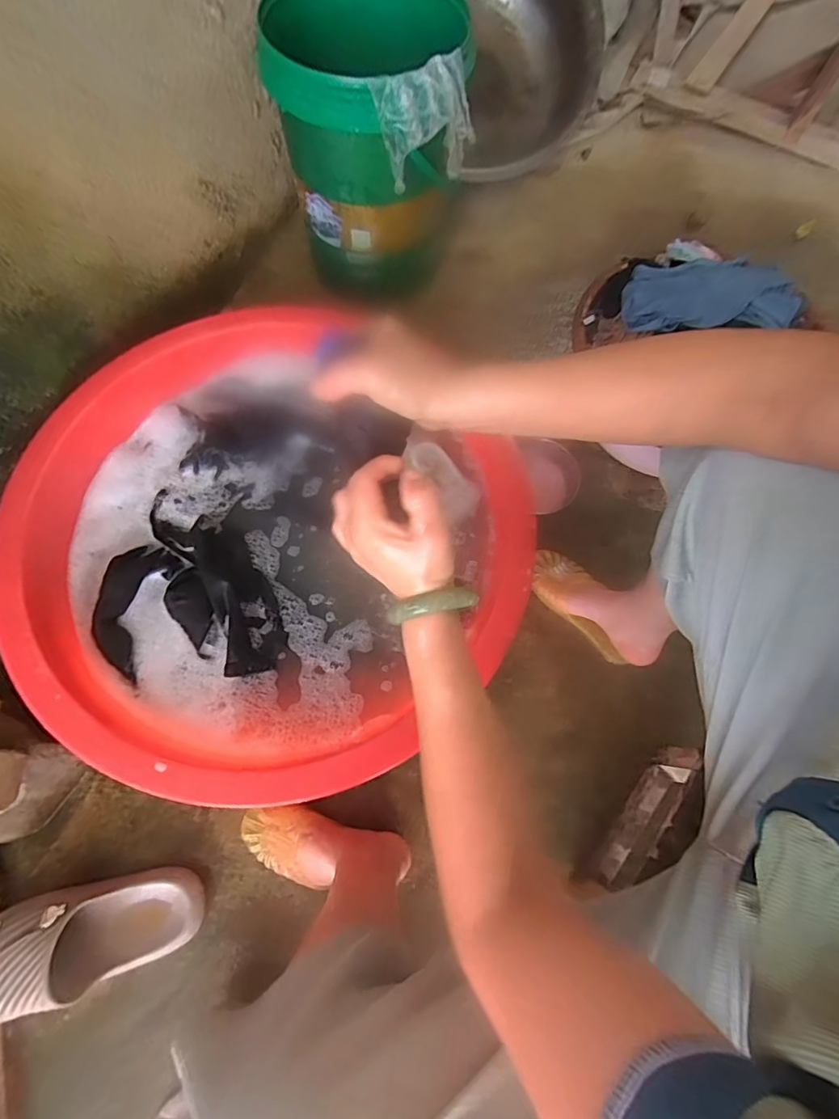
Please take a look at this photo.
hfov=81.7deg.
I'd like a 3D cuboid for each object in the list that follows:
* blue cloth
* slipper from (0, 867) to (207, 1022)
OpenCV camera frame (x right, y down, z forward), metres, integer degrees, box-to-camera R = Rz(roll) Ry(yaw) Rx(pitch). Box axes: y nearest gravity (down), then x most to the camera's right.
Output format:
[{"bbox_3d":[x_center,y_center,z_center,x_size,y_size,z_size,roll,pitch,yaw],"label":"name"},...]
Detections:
[{"bbox_3d":[0.392,-0.347,0.655,0.203,0.074,0.092,7,69,3],"label":"blue cloth"},{"bbox_3d":[-0.403,0.449,0.574,0.267,0.055,0.104,-11,69,-17],"label":"slipper"}]

